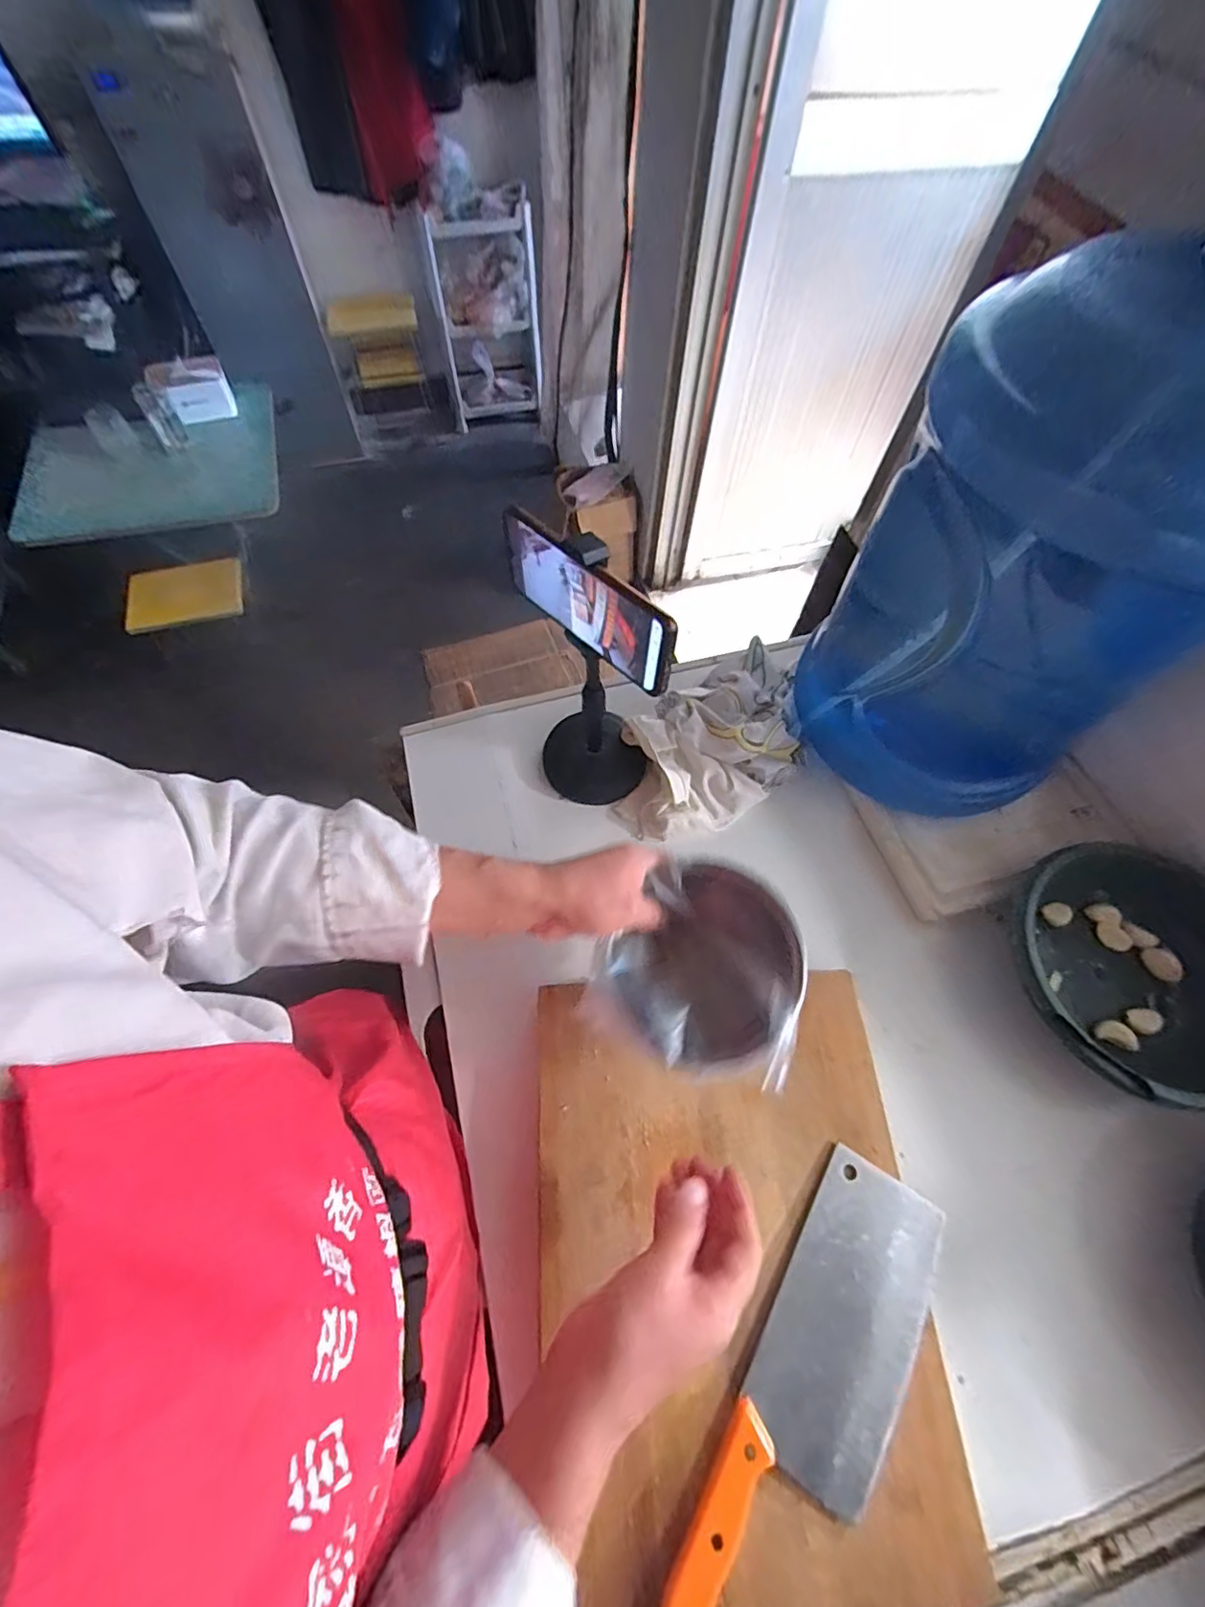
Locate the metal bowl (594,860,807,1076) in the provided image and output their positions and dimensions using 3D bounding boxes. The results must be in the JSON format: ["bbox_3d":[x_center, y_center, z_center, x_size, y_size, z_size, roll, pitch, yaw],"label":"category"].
[{"bbox_3d":[0.072,0.116,0.415,0.126,0.050,0.133,1,64,-2],"label":"metal bowl"}]

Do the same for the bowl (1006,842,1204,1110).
[{"bbox_3d":[0.467,0.144,0.504,0.189,0.068,0.210,-3,64,-3],"label":"bowl"}]

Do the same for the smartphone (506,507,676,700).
[{"bbox_3d":[-0.011,-0.146,0.422,0.013,0.077,0.155,-41,71,-19],"label":"smartphone"}]

